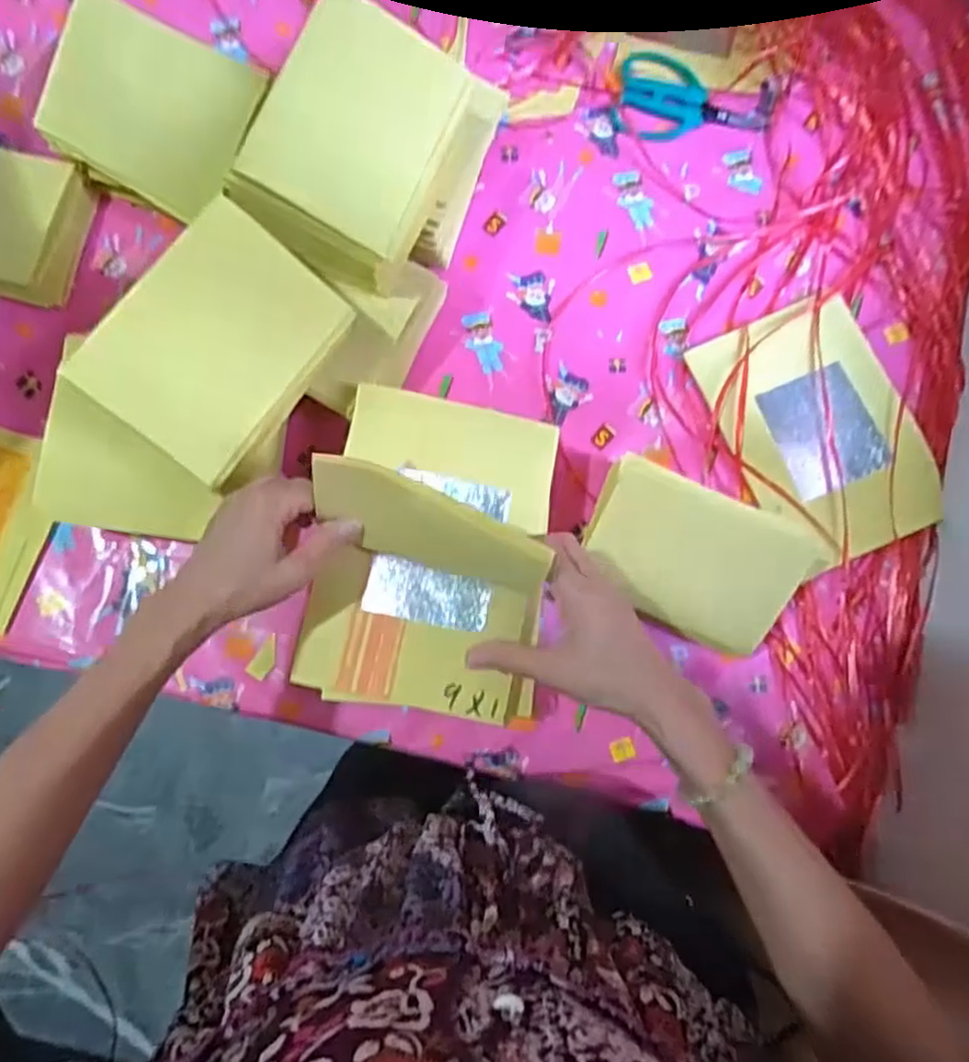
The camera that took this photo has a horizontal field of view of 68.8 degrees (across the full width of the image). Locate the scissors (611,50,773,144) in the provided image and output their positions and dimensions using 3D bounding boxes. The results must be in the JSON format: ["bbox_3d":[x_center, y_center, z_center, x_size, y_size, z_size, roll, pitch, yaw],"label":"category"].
[{"bbox_3d":[0.207,-0.416,0.691,0.152,0.007,0.087,10,85,-4],"label":"scissors"}]

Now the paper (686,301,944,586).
[{"bbox_3d":[0.308,-0.093,0.651,0.162,0.030,0.231,-24,88,-6],"label":"paper"}]

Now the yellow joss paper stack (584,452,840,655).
[{"bbox_3d":[0.173,0.022,0.583,0.176,0.012,0.117,26,105,19],"label":"yellow joss paper stack"}]

